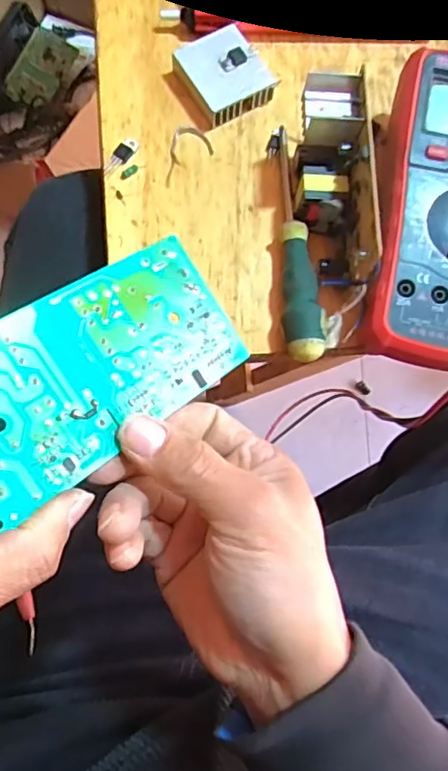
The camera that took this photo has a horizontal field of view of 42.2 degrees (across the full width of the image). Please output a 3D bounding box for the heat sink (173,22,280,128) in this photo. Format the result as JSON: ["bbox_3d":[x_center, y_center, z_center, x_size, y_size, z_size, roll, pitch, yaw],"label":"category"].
[{"bbox_3d":[0.000,-0.203,0.380,0.050,0.019,0.051,-28,78,-9],"label":"heat sink"}]

